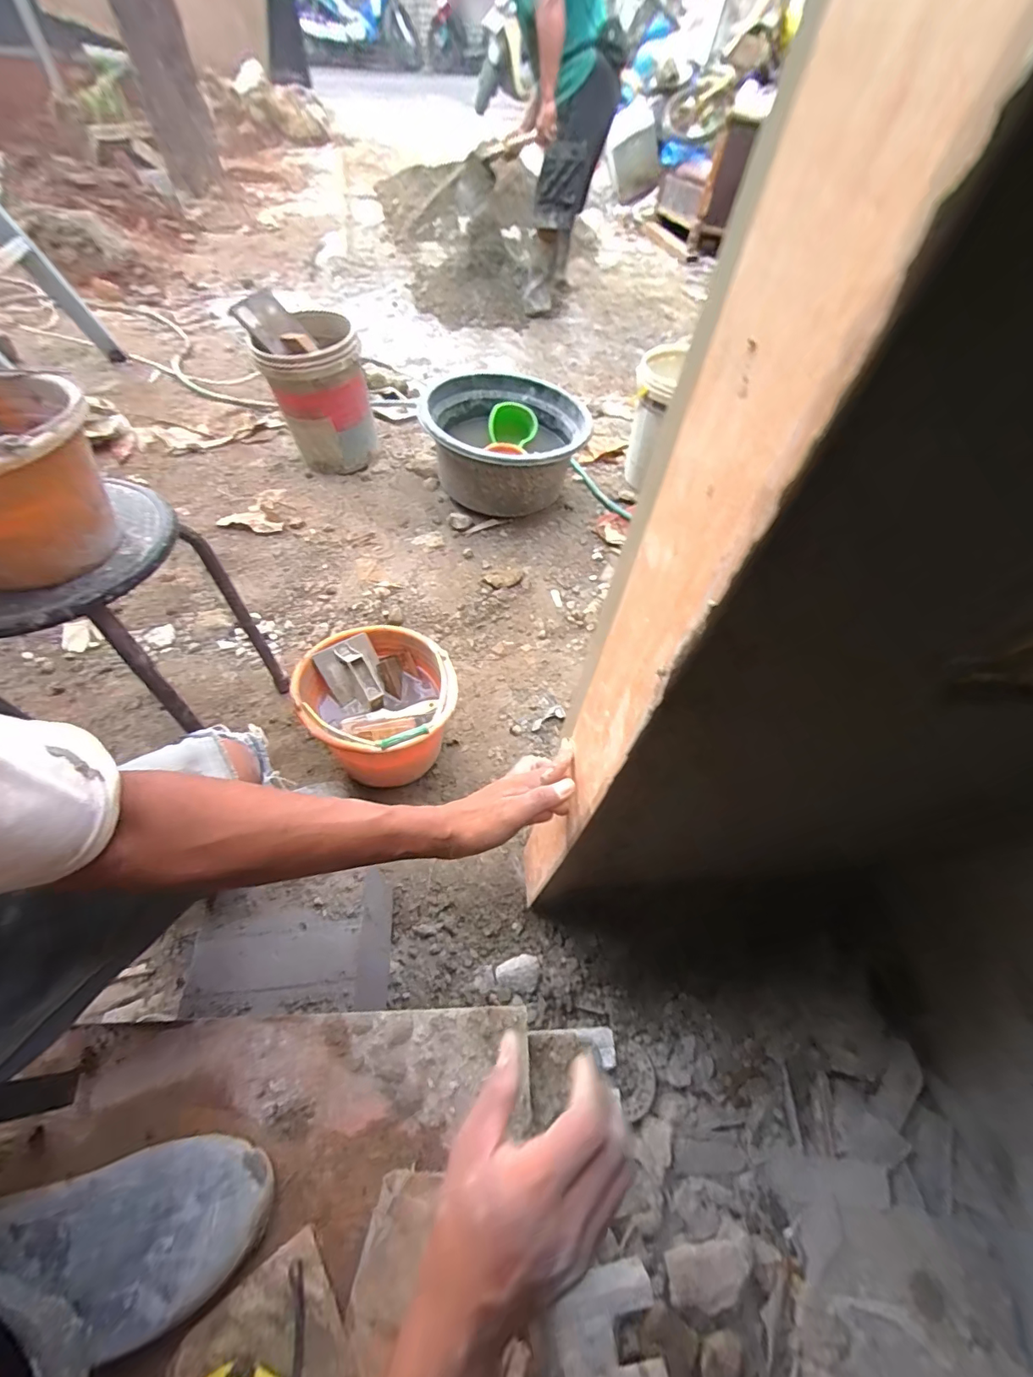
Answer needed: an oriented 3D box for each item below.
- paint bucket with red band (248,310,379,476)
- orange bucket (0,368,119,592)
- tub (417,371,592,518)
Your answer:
[{"bbox_3d":[-0.654,-0.965,1.588,0.300,0.385,0.358,-16,57,-14],"label":"paint bucket with red band"},{"bbox_3d":[-0.608,-0.237,0.550,0.247,0.159,0.248,3,55,-4],"label":"orange bucket"},{"bbox_3d":[-0.030,-0.779,1.544,0.485,0.240,0.466,3,55,-4],"label":"tub"}]

